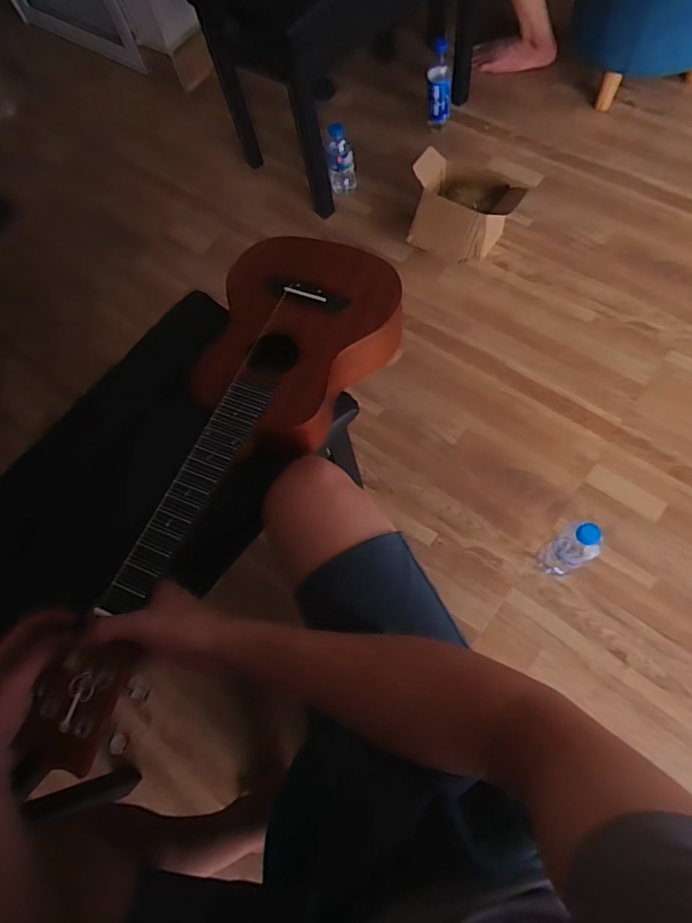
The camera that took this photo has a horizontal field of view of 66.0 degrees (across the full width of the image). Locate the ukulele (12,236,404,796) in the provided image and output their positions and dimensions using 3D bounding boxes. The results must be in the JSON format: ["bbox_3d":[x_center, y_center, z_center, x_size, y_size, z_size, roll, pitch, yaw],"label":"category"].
[{"bbox_3d":[-0.132,0.001,0.562,0.192,0.073,0.594,22,67,12],"label":"ukulele"}]

